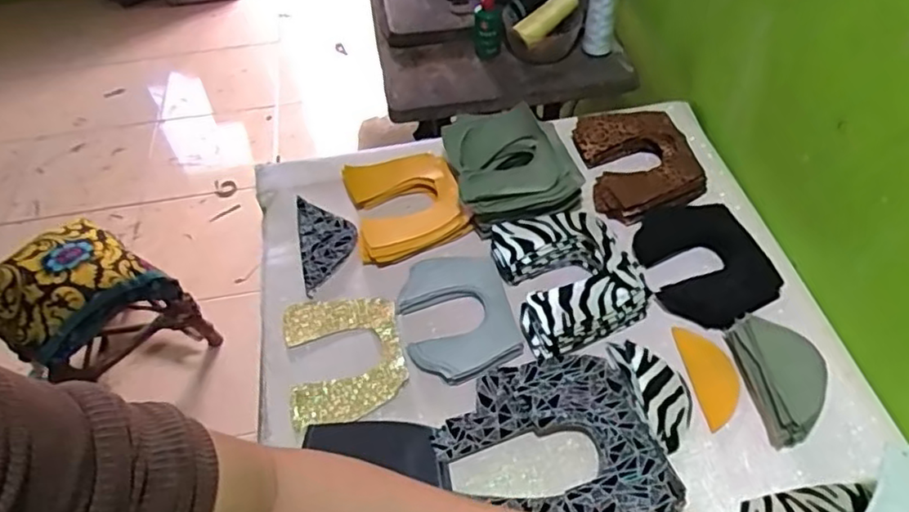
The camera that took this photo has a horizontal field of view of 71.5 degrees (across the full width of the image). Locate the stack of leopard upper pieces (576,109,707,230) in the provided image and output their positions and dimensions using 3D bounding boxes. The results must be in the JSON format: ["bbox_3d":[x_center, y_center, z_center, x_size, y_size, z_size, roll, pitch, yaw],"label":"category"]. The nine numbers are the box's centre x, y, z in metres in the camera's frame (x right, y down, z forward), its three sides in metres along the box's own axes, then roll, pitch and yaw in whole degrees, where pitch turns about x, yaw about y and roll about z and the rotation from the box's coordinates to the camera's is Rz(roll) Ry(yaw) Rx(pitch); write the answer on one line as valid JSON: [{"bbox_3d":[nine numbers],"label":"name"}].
[{"bbox_3d":[0.239,-0.122,0.813,0.136,0.035,0.159,-8,51,-4],"label":"stack of leopard upper pieces"}]

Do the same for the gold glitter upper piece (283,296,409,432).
[{"bbox_3d":[-0.118,0.106,0.677,0.122,0.009,0.150,-13,52,-5],"label":"gold glitter upper piece"}]

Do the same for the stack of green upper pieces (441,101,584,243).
[{"bbox_3d":[0.071,-0.110,0.797,0.146,0.077,0.165,-12,51,-7],"label":"stack of green upper pieces"}]

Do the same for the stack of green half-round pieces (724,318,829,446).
[{"bbox_3d":[0.316,0.115,0.612,0.067,0.042,0.127,-5,51,-1],"label":"stack of green half-round pieces"}]

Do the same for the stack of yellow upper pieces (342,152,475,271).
[{"bbox_3d":[-0.060,-0.066,0.789,0.136,0.024,0.148,-14,51,-8],"label":"stack of yellow upper pieces"}]

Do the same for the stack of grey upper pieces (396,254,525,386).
[{"bbox_3d":[0.001,0.058,0.689,0.116,0.010,0.163,-12,51,-7],"label":"stack of grey upper pieces"}]

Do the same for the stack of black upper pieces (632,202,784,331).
[{"bbox_3d":[0.281,0.001,0.714,0.124,0.027,0.168,-11,51,-6],"label":"stack of black upper pieces"}]

